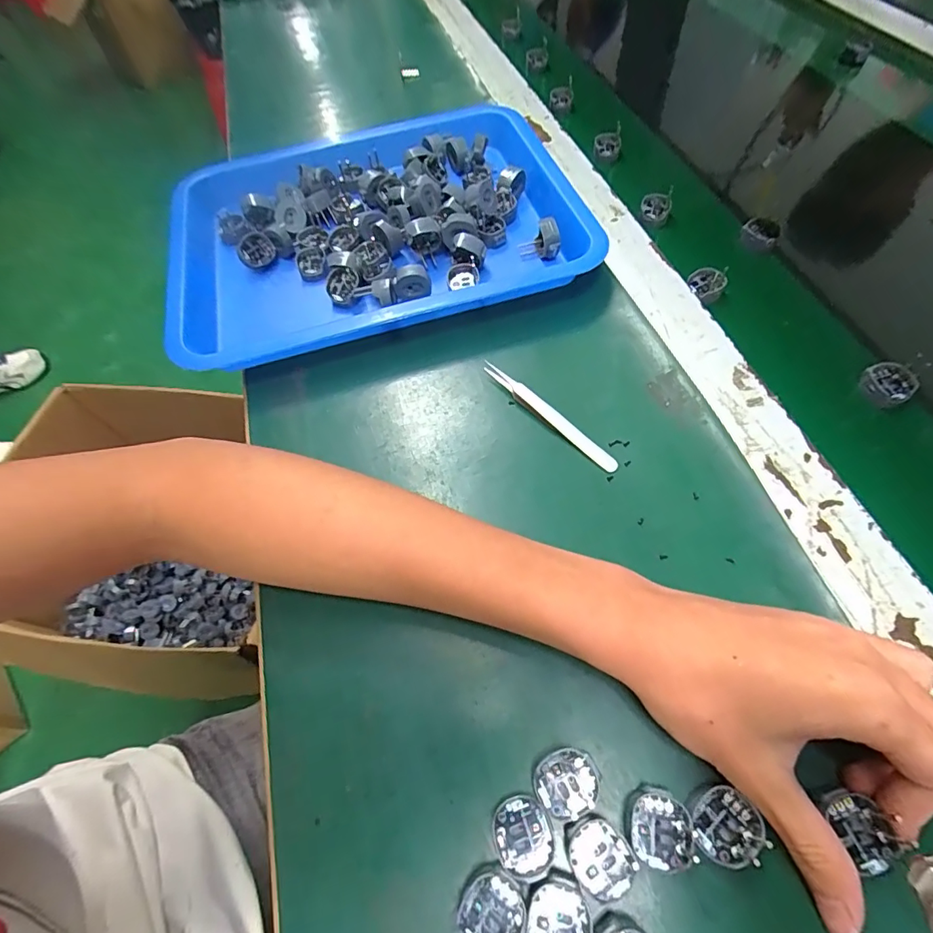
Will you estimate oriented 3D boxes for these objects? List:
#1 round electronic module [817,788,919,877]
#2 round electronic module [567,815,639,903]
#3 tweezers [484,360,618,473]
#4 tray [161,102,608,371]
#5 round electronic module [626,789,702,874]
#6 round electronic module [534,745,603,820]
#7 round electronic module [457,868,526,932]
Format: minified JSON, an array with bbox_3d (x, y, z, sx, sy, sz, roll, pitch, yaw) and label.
[{"bbox_3d":[0.161,0.146,0.194,0.020,0.006,0.028,-21,60,-8],"label":"round electronic module"},{"bbox_3d":[0.055,0.160,0.196,0.024,0.004,0.027,-25,61,-10],"label":"round electronic module"},{"bbox_3d":[0.052,-0.035,0.314,0.011,0.012,0.112,-39,64,-17],"label":"tweezers"},{"bbox_3d":[-0.077,-0.204,0.407,0.340,0.033,0.257,-11,59,-2],"label":"tray"},{"bbox_3d":[0.081,0.151,0.199,0.026,0.004,0.028,-2,60,3],"label":"round electronic module"},{"bbox_3d":[0.045,0.139,0.210,0.028,0.004,0.025,-17,60,-5],"label":"round electronic module"},{"bbox_3d":[0.010,0.180,0.195,0.025,0.009,0.027,-2,60,3],"label":"round electronic module"}]

